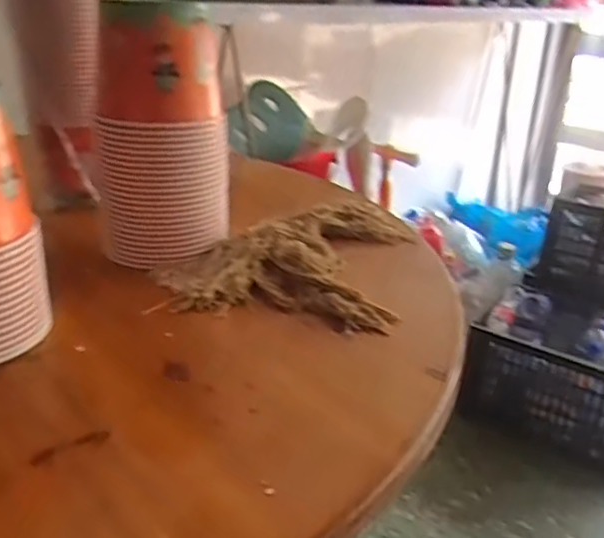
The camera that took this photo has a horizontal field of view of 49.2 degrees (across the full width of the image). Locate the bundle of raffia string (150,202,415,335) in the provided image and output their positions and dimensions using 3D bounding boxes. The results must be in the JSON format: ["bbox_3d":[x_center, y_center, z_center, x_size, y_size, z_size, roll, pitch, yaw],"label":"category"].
[{"bbox_3d":[-0.009,-0.027,0.864,0.281,0.033,0.345,8,25,10],"label":"bundle of raffia string"}]

